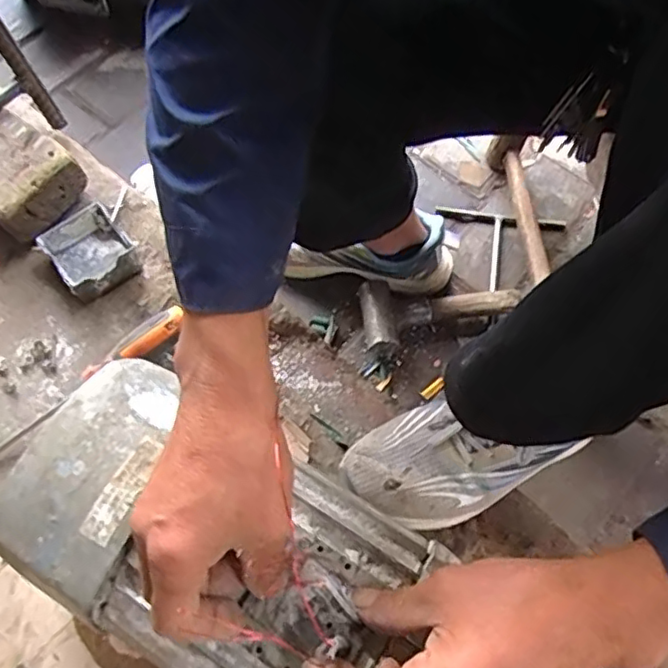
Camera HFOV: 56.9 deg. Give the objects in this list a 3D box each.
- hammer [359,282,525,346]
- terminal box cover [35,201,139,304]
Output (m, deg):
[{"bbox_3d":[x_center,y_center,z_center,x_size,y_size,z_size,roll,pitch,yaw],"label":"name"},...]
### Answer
[{"bbox_3d":[0.135,-0.026,0.779,0.199,0.038,0.083,-4,68,-1],"label":"hammer"},{"bbox_3d":[-0.242,-0.081,0.618,0.075,0.038,0.077,-37,72,-13],"label":"terminal box cover"}]

